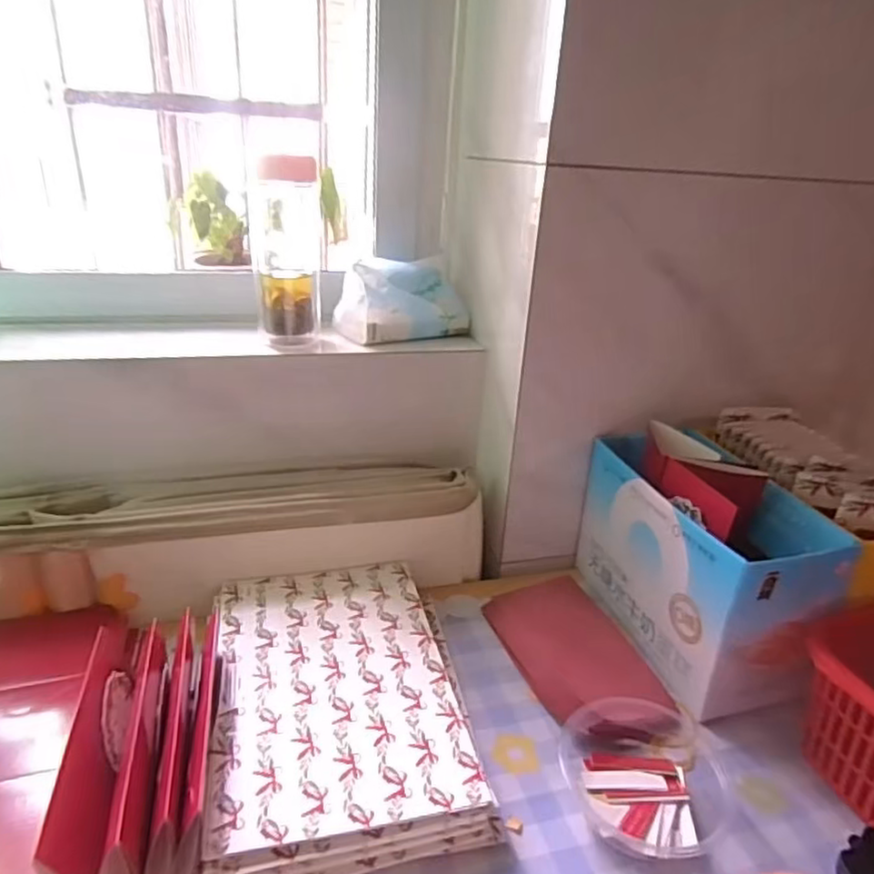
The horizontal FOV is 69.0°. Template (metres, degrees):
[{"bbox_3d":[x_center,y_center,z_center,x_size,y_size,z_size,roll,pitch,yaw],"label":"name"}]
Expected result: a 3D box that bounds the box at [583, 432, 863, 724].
[{"bbox_3d":[0.239,0.110,0.589,0.121,0.145,0.221,-3,26,-14],"label":"box"}]

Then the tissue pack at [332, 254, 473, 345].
[{"bbox_3d":[-0.038,-0.157,0.713,0.146,0.075,0.089,-10,28,-27],"label":"tissue pack"}]

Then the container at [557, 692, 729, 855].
[{"bbox_3d":[0.157,0.239,0.453,0.122,0.039,0.101,-1,25,-11],"label":"container"}]

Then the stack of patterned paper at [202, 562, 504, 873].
[{"bbox_3d":[-0.072,0.201,0.502,0.192,0.045,0.267,-3,26,-15],"label":"stack of patterned paper"}]

